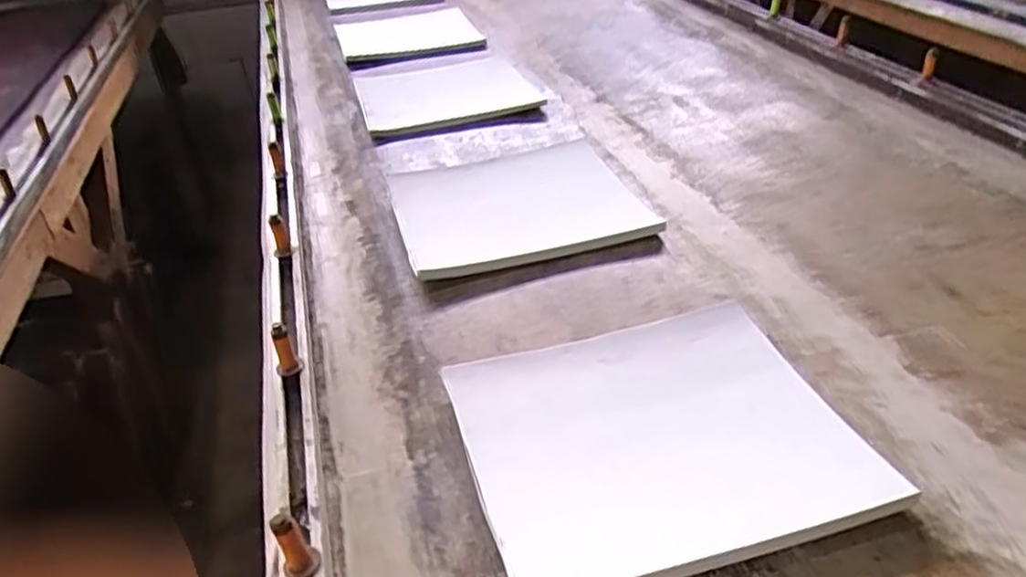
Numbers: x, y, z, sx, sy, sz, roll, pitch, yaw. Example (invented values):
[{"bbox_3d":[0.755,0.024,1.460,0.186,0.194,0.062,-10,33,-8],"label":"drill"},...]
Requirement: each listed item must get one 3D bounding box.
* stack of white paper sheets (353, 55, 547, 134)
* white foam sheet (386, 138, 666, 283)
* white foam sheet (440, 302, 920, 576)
[{"bbox_3d":[-0.111,-0.324,1.184,0.271,0.026,0.283,-12,35,-11],"label":"stack of white paper sheets"},{"bbox_3d":[0.003,-0.100,0.854,0.276,0.016,0.257,-14,35,-14],"label":"white foam sheet"},{"bbox_3d":[0.101,0.108,0.536,0.263,0.022,0.228,-13,35,-12],"label":"white foam sheet"}]

